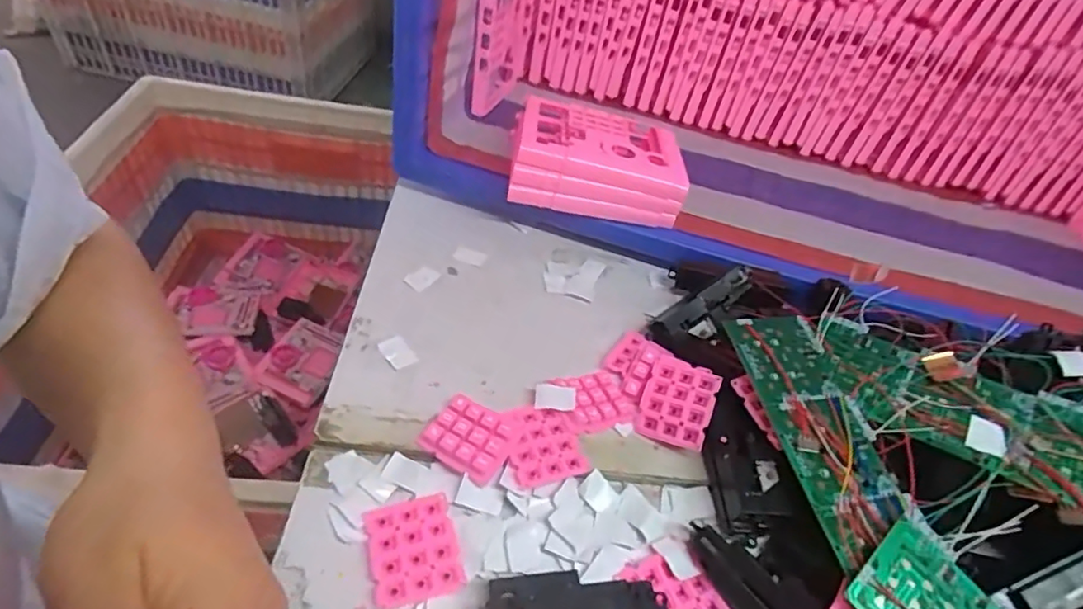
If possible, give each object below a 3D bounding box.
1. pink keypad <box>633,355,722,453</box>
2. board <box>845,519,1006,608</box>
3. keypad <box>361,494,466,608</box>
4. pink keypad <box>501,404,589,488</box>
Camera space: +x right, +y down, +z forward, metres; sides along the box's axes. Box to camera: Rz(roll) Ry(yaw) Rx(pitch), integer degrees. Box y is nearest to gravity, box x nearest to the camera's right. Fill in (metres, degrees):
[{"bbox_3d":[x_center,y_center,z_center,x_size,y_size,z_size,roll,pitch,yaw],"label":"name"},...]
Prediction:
[{"bbox_3d":[0.102,0.071,0.435,0.051,0.011,0.064,15,68,26],"label":"pink keypad"},{"bbox_3d":[0.214,0.167,0.323,0.066,0.005,0.070,-34,71,-25],"label":"board"},{"bbox_3d":[-0.077,0.147,0.351,0.050,0.006,0.058,-8,49,-21],"label":"keypad"},{"bbox_3d":[0.001,0.094,0.402,0.050,0.009,0.056,-9,51,-23],"label":"pink keypad"}]

